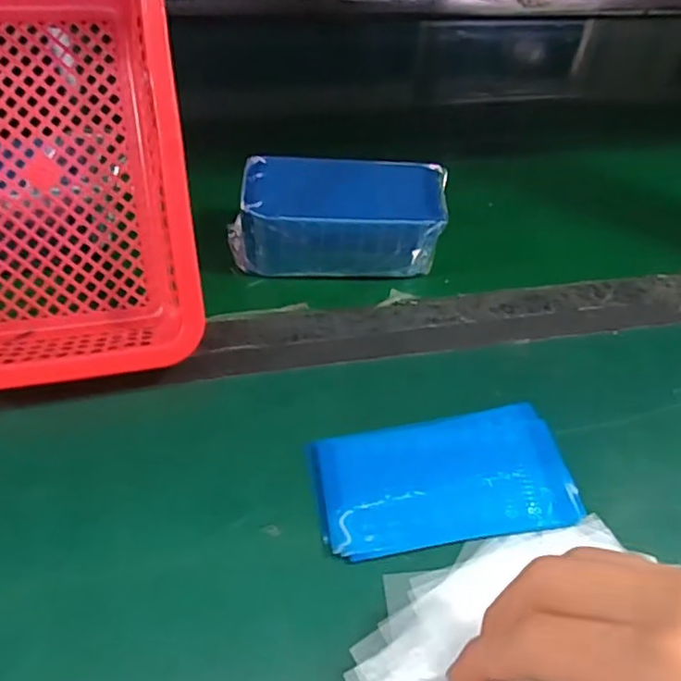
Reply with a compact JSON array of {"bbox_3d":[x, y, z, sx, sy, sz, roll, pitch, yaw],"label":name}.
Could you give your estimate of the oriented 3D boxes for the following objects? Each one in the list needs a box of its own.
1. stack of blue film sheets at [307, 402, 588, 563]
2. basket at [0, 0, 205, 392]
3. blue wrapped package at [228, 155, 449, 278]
[{"bbox_3d":[0.052,0.069,0.311,0.128,0.009,0.064,-6,52,-10],"label":"stack of blue film sheets"},{"bbox_3d":[-0.162,-0.092,0.320,0.149,0.218,0.071,-8,8,-18],"label":"basket"},{"bbox_3d":[-0.002,-0.078,0.401,0.132,0.052,0.064,0,51,-5],"label":"blue wrapped package"}]

